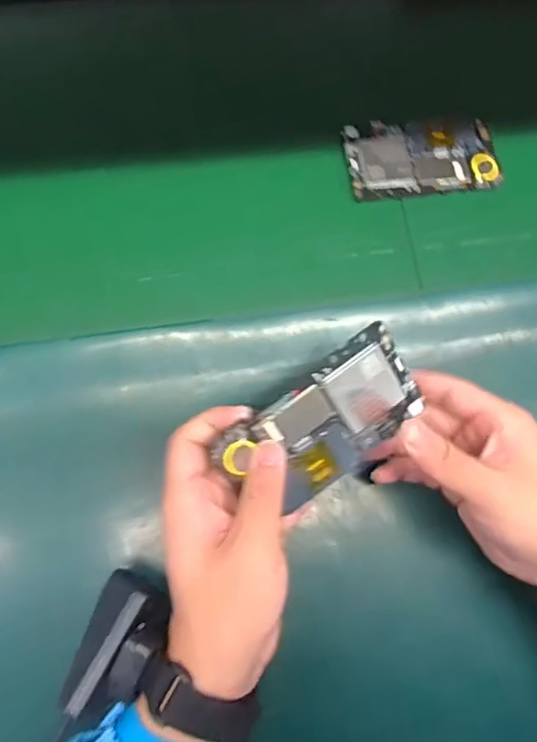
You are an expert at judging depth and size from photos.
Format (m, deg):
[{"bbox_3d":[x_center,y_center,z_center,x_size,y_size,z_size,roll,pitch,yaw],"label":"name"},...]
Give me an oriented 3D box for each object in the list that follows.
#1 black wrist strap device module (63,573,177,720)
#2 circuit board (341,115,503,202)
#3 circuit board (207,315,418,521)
[{"bbox_3d":[-0.078,0.146,0.303,0.041,0.023,0.071,14,72,28],"label":"black wrist strap device module"},{"bbox_3d":[0.126,-0.175,0.461,0.125,0.009,0.068,-5,74,-3],"label":"circuit board"},{"bbox_3d":[0.035,0.033,0.338,0.120,0.006,0.065,-36,108,-6],"label":"circuit board"}]

